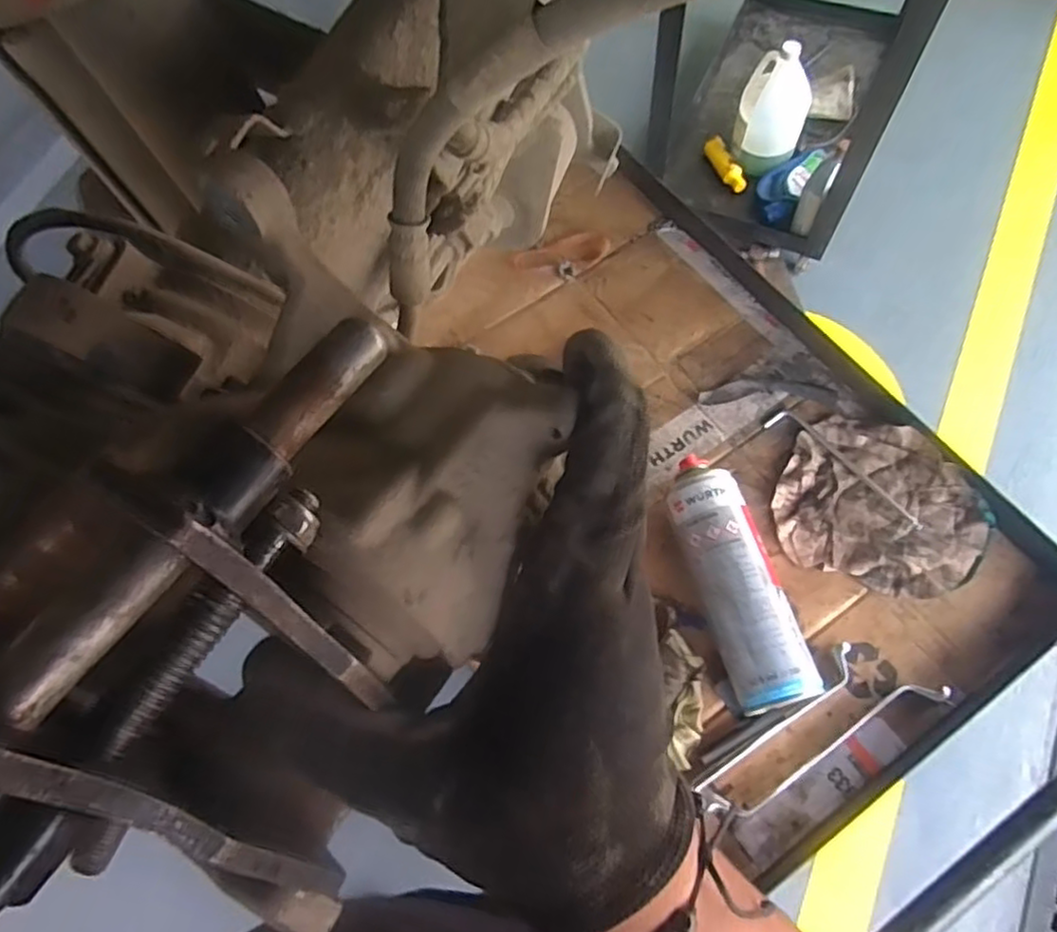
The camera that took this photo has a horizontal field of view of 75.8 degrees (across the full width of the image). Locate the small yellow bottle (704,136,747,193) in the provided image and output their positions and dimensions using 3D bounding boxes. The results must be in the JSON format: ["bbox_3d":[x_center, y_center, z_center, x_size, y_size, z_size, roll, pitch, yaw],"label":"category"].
[{"bbox_3d":[0.499,-0.766,1.714,0.041,0.035,0.176,-20,68,-2],"label":"small yellow bottle"}]

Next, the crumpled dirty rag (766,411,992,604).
[{"bbox_3d":[0.321,0.033,0.616,0.171,0.026,0.152,18,71,13],"label":"crumpled dirty rag"}]

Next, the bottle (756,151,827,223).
[{"bbox_3d":[0.625,-0.691,1.653,0.119,0.079,0.219,27,73,16],"label":"bottle"}]

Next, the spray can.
[{"bbox_3d":[0.176,0.089,0.575,0.072,0.062,0.220,-16,67,0],"label":"spray can"}]

